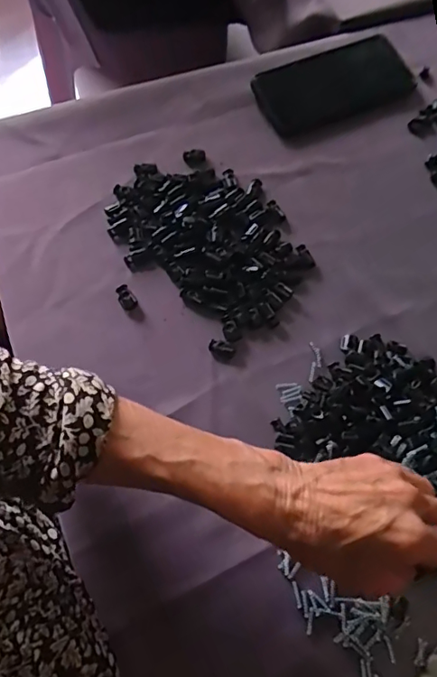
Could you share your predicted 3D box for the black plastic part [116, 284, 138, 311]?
[{"bbox_3d":[-0.076,-0.034,0.423,0.014,0.005,0.022,-19,69,-10],"label":"black plastic part"}]

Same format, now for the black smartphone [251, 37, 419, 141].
[{"bbox_3d":[0.119,-0.258,0.522,0.164,0.012,0.080,-23,70,-11],"label":"black smartphone"}]

